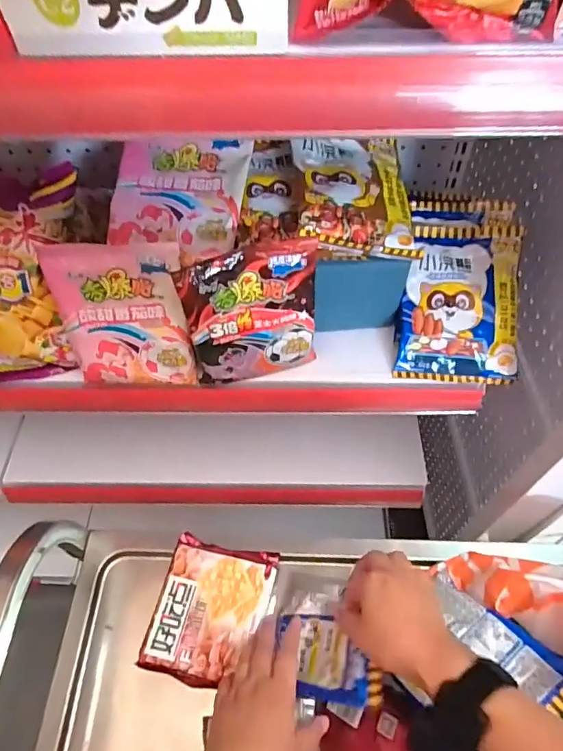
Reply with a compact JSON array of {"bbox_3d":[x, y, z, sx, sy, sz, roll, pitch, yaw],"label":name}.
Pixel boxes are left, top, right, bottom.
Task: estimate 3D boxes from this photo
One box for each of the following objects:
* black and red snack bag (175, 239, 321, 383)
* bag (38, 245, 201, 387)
[{"bbox_3d":[-0.028,-0.058,0.479,0.124,0.143,0.046,-19,58,-11],"label":"black and red snack bag"},{"bbox_3d":[-0.157,-0.061,0.497,0.124,0.150,0.045,-3,29,-1],"label":"bag"}]

